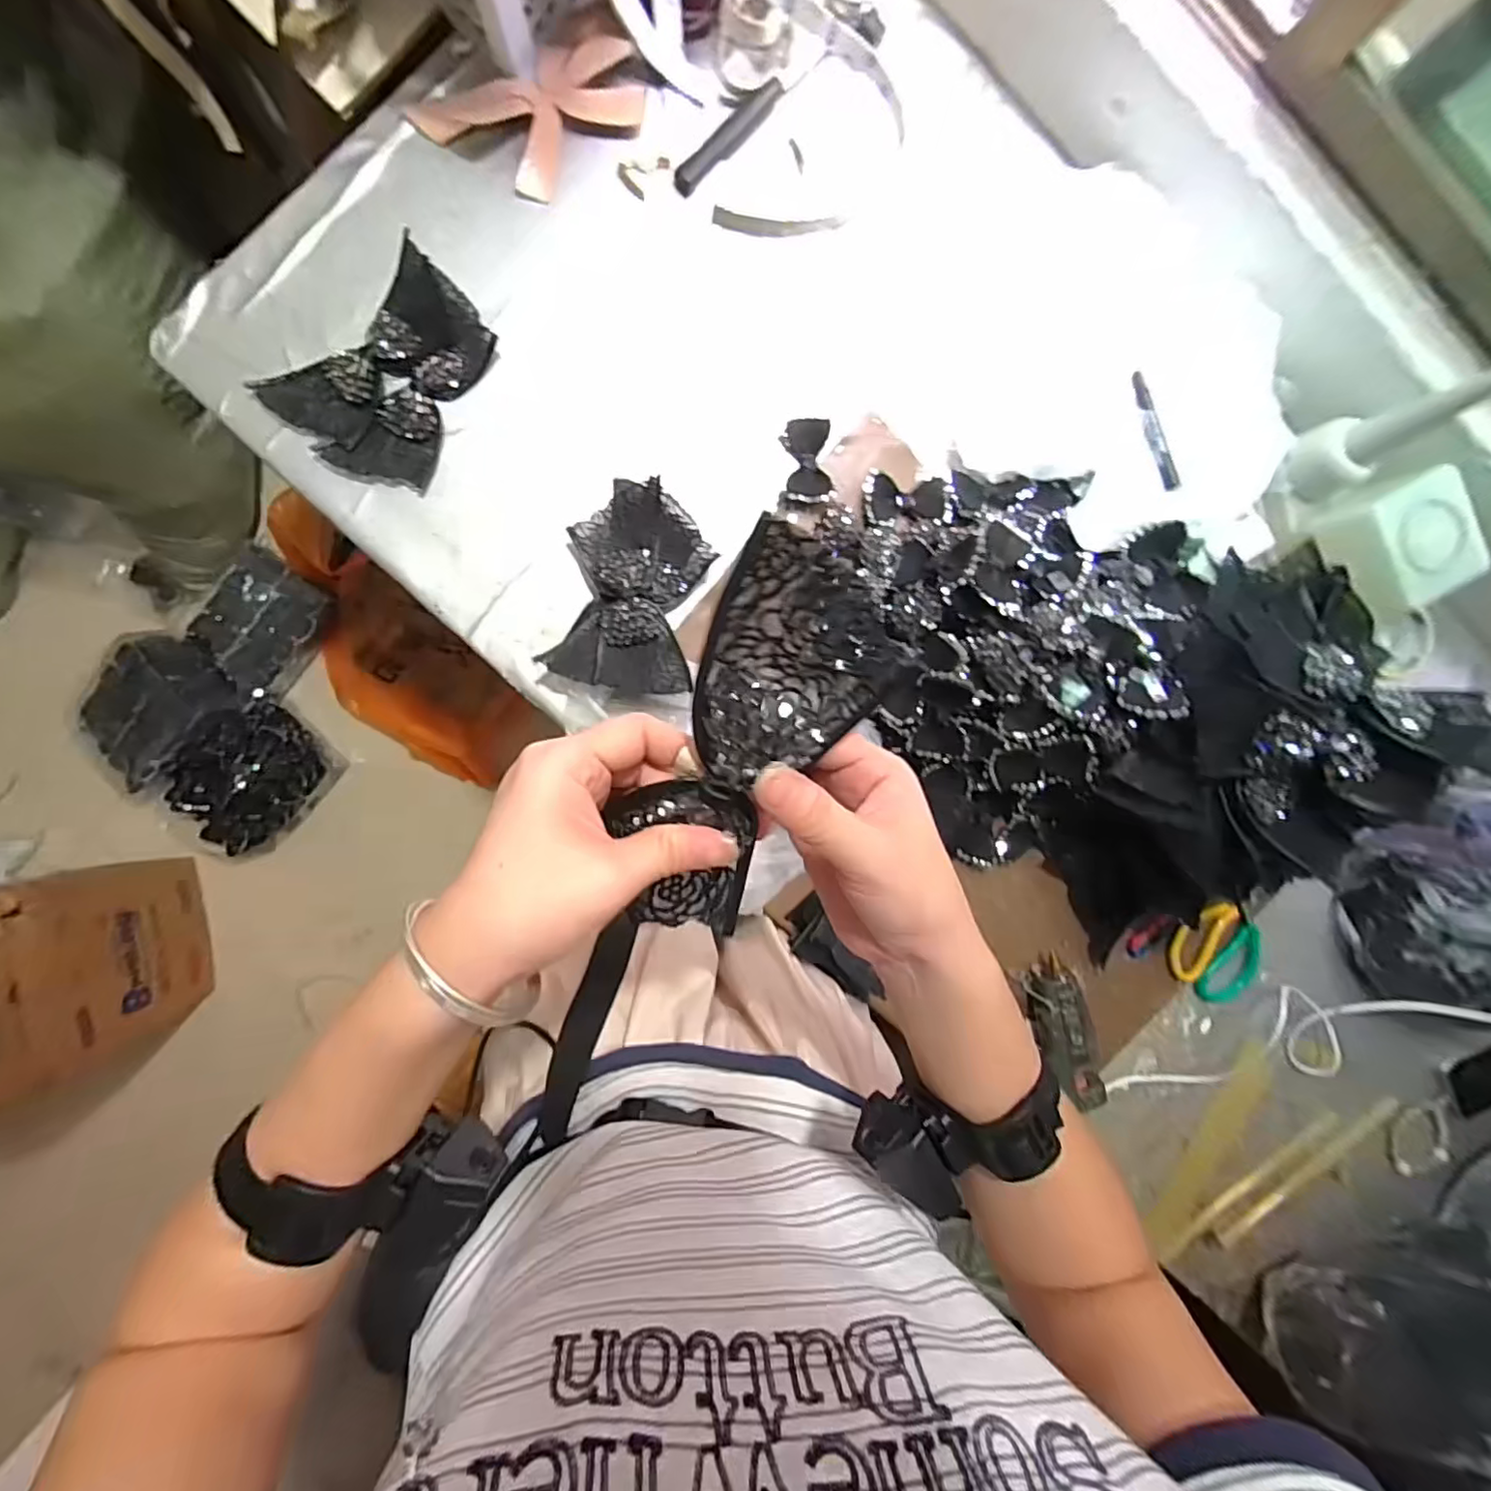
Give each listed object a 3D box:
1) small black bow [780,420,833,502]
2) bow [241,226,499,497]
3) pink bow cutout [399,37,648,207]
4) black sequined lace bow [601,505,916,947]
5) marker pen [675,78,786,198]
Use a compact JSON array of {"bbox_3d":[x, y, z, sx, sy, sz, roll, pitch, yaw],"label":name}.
[{"bbox_3d":[0.063,-0.288,0.639,0.045,0.022,0.082,-4,93,-5],"label":"small black bow"},{"bbox_3d":[-0.334,-0.350,0.602,0.151,0.022,0.203,43,88,-6],"label":"bow"},{"bbox_3d":[-0.197,-0.599,0.593,0.202,0.025,0.116,-31,95,-3],"label":"pink bow cutout"},{"bbox_3d":[0.001,0.009,0.262,0.082,0.034,0.192,21,115,-6],"label":"black sequined lace bow"},{"bbox_3d":[-0.018,-0.603,0.619,0.027,0.013,0.139,42,88,-6],"label":"marker pen"}]

